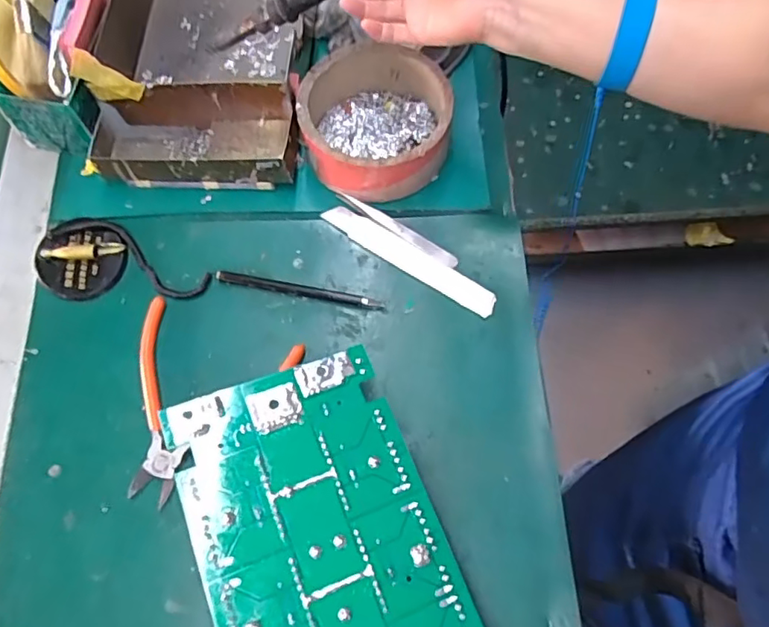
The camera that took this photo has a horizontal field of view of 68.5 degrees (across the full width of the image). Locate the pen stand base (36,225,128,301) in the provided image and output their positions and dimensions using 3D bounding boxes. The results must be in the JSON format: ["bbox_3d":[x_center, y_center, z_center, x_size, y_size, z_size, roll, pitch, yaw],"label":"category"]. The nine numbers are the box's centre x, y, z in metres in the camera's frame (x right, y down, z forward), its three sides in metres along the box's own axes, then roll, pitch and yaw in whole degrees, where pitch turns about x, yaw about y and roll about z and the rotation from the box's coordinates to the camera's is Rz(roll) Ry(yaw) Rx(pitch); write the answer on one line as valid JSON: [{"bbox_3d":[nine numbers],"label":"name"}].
[{"bbox_3d":[-0.243,-0.042,0.453,0.065,0.015,0.060,0,71,1],"label":"pen stand base"}]

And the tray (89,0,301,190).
[{"bbox_3d":[-0.154,-0.271,0.509,0.171,0.061,0.329,1,71,1],"label":"tray"}]

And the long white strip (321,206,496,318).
[{"bbox_3d":[0.020,-0.046,0.458,0.155,0.005,0.022,31,74,11],"label":"long white strip"}]

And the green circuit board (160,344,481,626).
[{"bbox_3d":[-0.022,0.164,0.328,0.133,0.004,0.279,-18,69,-17],"label":"green circuit board"}]

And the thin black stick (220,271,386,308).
[{"bbox_3d":[-0.068,-0.019,0.449,0.131,0.006,0.009,10,71,4],"label":"thin black stick"}]

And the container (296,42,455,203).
[{"bbox_3d":[-0.009,-0.162,0.470,0.124,0.053,0.125,0,71,1],"label":"container"}]

